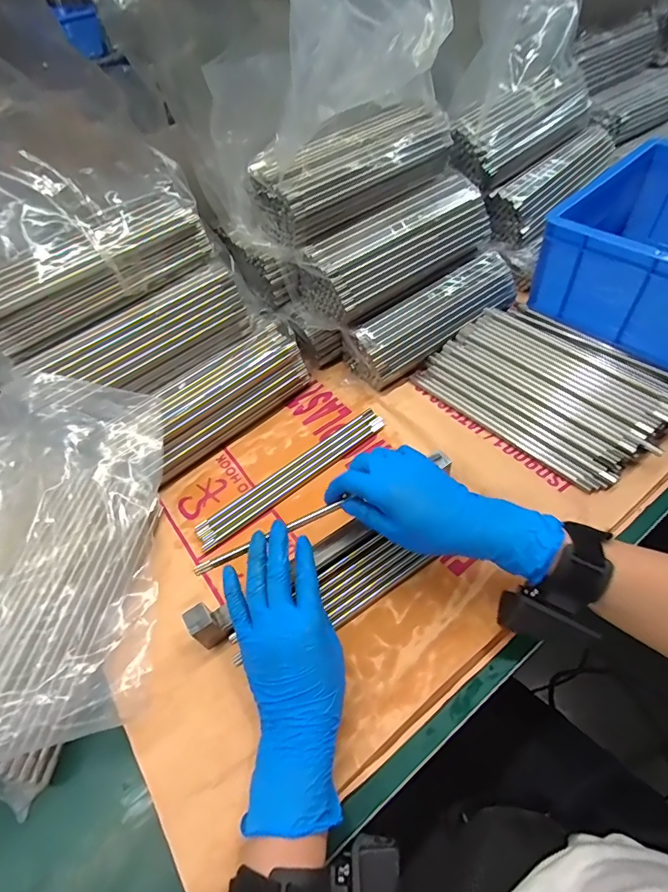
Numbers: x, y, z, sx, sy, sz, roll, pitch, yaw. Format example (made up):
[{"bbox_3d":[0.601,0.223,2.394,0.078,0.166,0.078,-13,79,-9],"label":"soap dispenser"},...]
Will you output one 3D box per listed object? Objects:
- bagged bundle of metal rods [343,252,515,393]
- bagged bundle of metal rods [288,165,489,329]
[{"bbox_3d":[0.127,-0.162,0.577,0.237,0.066,0.069,-31,59,-17],"label":"bagged bundle of metal rods"},{"bbox_3d":[0.072,-0.233,0.553,0.250,0.089,0.096,-36,57,-20],"label":"bagged bundle of metal rods"}]

